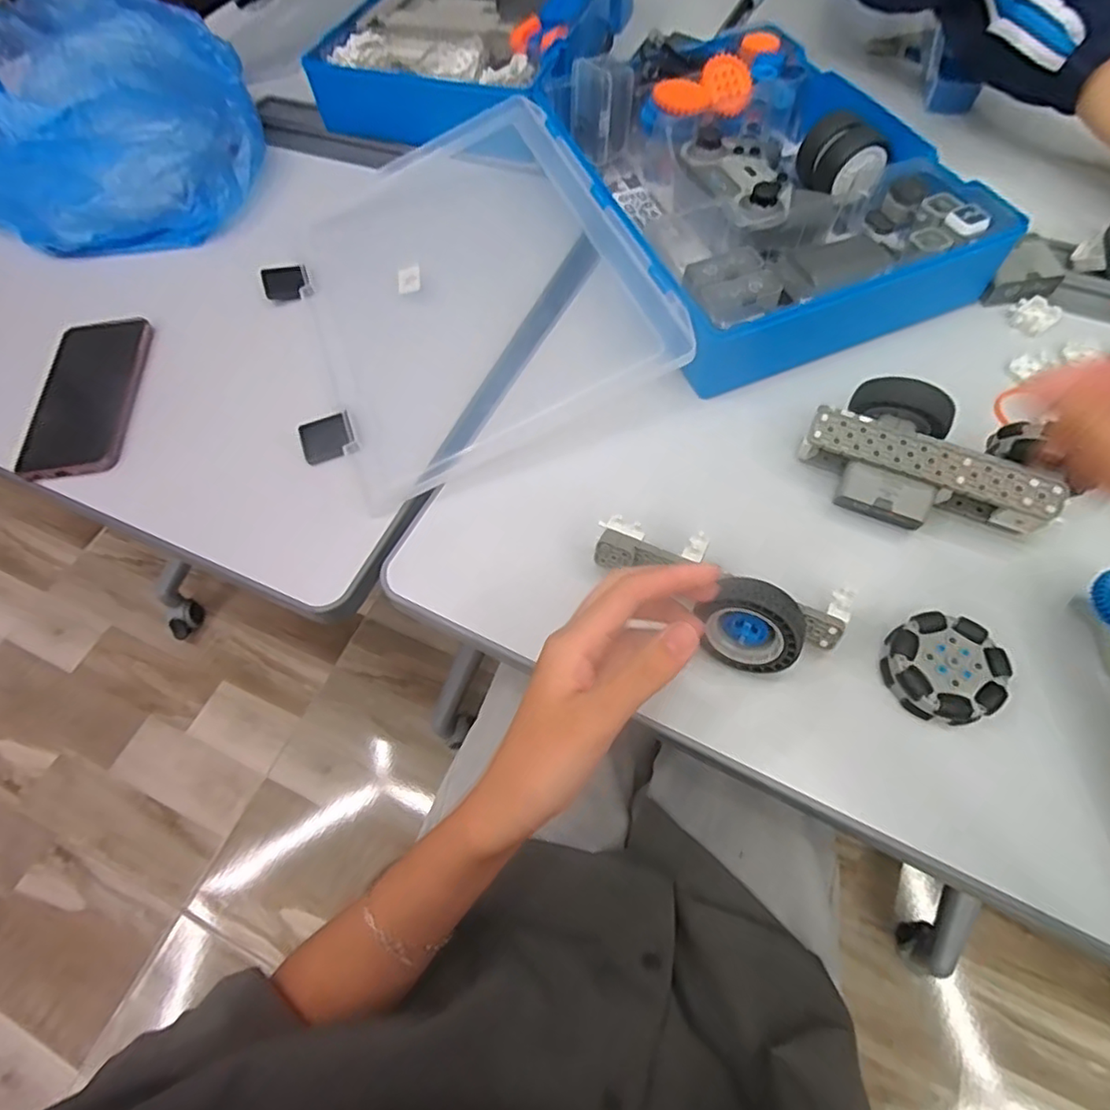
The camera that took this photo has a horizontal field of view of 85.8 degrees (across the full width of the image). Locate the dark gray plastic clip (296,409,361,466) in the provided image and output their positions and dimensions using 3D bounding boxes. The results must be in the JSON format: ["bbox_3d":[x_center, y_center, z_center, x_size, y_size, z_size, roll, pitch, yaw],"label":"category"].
[{"bbox_3d":[-0.177,-0.091,0.465,0.043,0.006,0.044,-22,63,-8],"label":"dark gray plastic clip"}]

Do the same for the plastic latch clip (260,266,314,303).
[{"bbox_3d":[-0.237,-0.240,0.529,0.038,0.005,0.037,-16,73,-16],"label":"plastic latch clip"}]

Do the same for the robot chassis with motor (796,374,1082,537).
[{"bbox_3d":[0.247,-0.060,0.395,0.159,0.057,0.083,21,66,14],"label":"robot chassis with motor"}]

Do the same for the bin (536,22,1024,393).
[{"bbox_3d":[0.164,-0.324,0.521,0.264,0.068,0.353,-20,63,-7],"label":"bin"}]

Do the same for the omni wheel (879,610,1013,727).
[{"bbox_3d":[0.226,0.067,0.351,0.058,0.029,0.060,-1,62,3],"label":"omni wheel"}]

